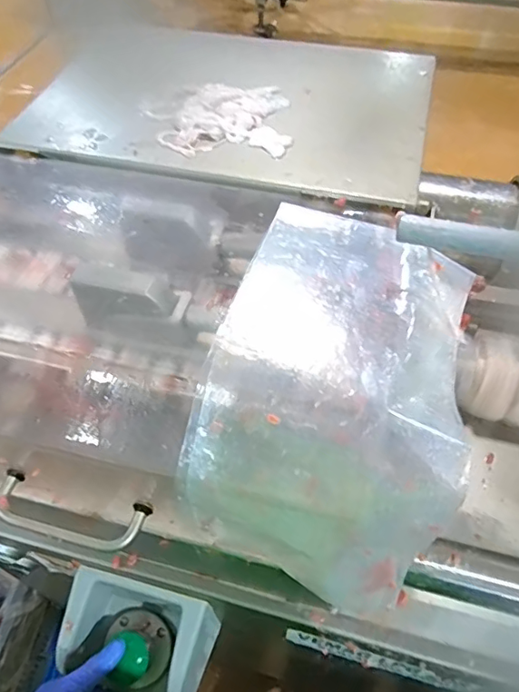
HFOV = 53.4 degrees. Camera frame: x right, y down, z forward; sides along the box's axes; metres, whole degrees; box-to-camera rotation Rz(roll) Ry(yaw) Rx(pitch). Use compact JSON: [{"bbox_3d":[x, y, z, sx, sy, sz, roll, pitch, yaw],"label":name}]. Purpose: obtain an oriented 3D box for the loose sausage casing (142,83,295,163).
[{"bbox_3d":[-0.046,-0.270,0.613,0.161,0.026,0.131,-4,53,-2],"label":"loose sausage casing"}]

